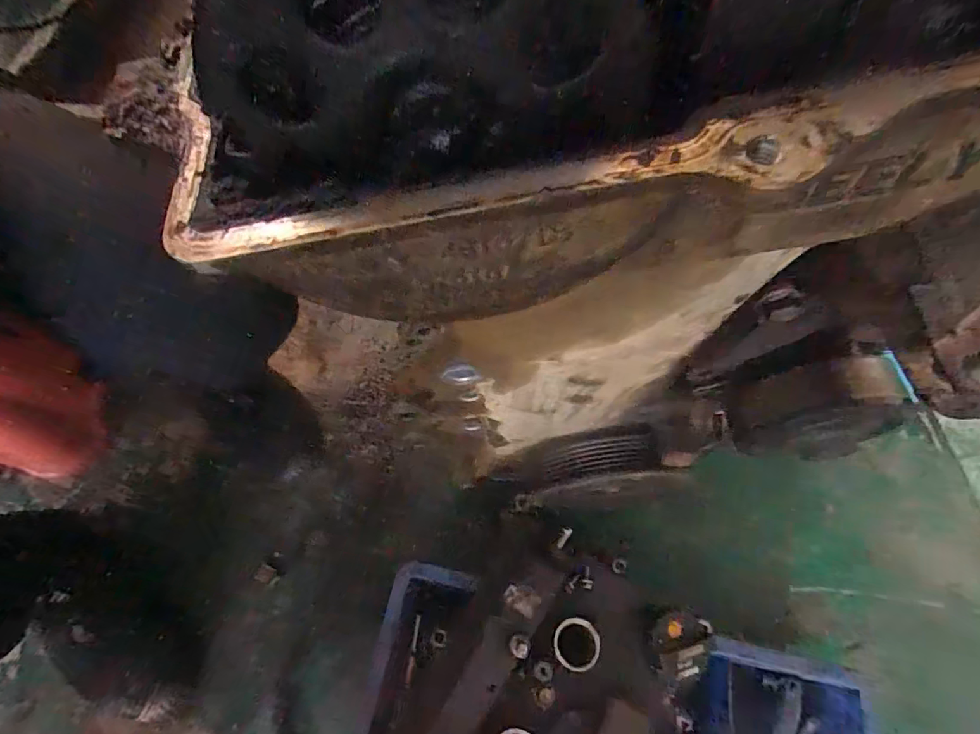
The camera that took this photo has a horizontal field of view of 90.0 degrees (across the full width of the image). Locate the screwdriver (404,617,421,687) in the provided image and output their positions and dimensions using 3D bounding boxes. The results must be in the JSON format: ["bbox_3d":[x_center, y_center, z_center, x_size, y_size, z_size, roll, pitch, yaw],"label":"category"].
[{"bbox_3d":[-0.082,0.302,0.524,0.007,0.006,0.066,6,64,1],"label":"screwdriver"}]

